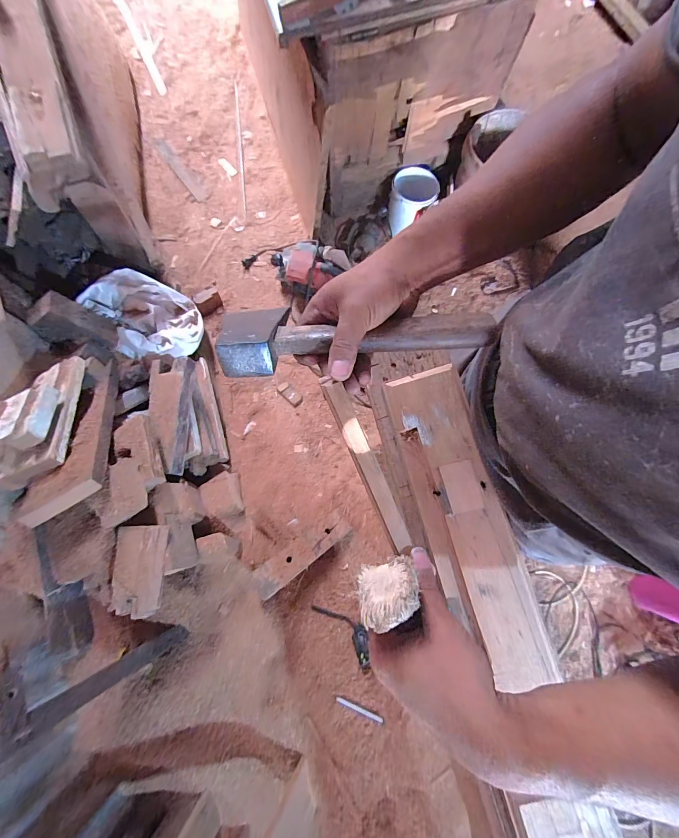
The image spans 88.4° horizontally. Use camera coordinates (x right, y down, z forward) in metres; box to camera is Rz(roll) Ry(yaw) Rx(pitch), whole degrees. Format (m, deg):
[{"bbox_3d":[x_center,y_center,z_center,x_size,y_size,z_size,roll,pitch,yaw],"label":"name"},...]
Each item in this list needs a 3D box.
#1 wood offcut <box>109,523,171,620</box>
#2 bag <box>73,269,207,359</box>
[{"bbox_3d":[-0.448,0.338,0.781,0.103,0.030,0.188,1,73,-16],"label":"wood offcut"},{"bbox_3d":[-0.625,-0.328,1.183,0.272,0.238,0.285,-36,79,-7],"label":"bag"}]

